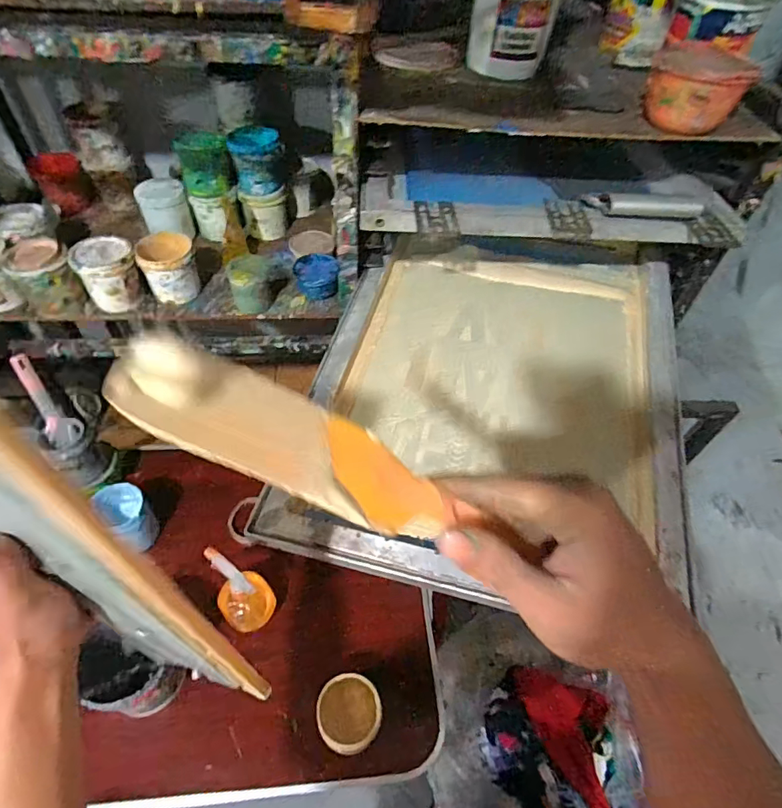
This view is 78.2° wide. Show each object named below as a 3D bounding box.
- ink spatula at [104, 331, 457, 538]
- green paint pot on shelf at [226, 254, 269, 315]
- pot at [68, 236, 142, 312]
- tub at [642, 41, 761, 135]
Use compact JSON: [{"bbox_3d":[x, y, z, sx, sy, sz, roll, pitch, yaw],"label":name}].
[{"bbox_3d":[-0.033,0.016,0.184,0.135,0.008,0.047,30,41,-28],"label":"ink spatula"},{"bbox_3d":[-0.334,-0.289,1.143,0.094,0.105,0.088,-14,52,-18],"label":"green paint pot on shelf"},{"bbox_3d":[-0.644,-0.290,1.109,0.120,0.144,0.122,3,48,-3],"label":"pot"},{"bbox_3d":[0.378,-0.397,0.595,0.111,0.079,0.126,24,50,15],"label":"tub"}]

